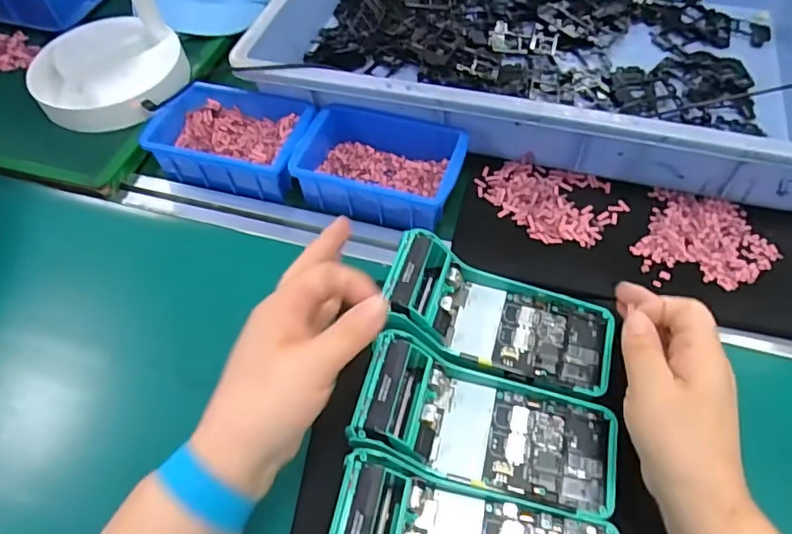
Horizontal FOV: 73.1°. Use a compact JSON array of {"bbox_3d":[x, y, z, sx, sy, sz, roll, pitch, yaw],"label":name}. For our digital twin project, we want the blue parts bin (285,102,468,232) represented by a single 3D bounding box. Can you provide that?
[{"bbox_3d":[-0.012,-0.097,0.503,0.147,0.048,0.110,16,59,13],"label":"blue parts bin"}]

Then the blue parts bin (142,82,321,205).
[{"bbox_3d":[-0.158,-0.130,0.532,0.146,0.050,0.105,11,58,10],"label":"blue parts bin"}]

